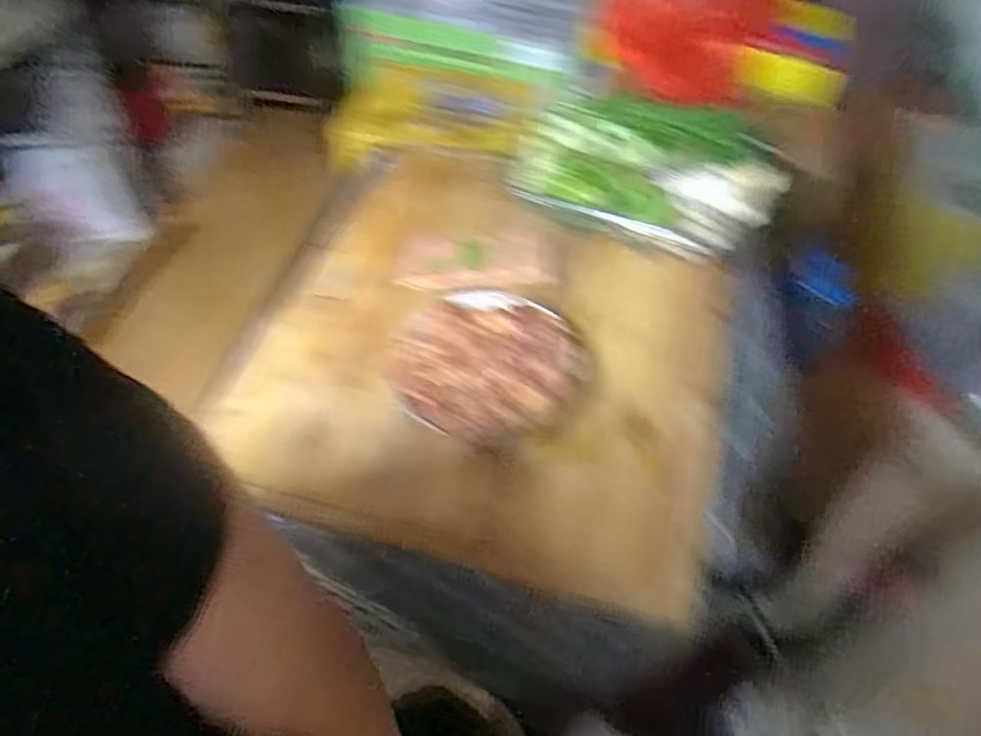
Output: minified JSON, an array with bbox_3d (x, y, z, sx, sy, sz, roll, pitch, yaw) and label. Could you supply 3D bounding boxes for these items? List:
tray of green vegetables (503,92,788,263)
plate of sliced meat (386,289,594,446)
[{"bbox_3d":[0.180,-0.229,0.764,0.305,0.082,0.208,18,53,12],"label":"tray of green vegetables"},{"bbox_3d":[-0.008,-0.008,0.626,0.173,0.045,0.192,-29,58,-23],"label":"plate of sliced meat"}]

